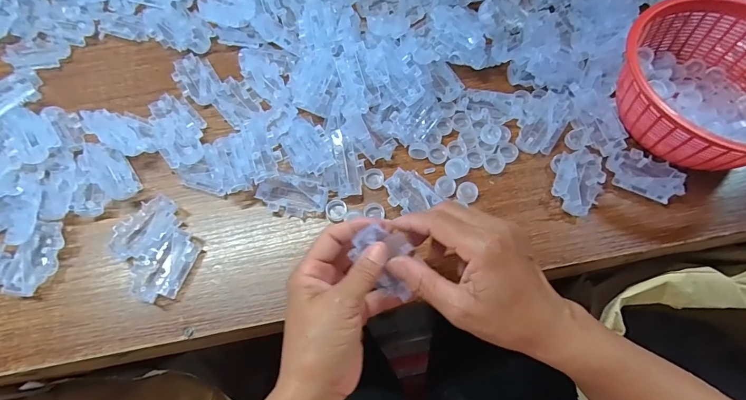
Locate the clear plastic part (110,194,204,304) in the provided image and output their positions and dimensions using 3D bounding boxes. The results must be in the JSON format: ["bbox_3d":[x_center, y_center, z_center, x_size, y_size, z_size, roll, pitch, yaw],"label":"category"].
[{"bbox_3d":[-0.203,0.045,0.358,0.064,0.014,0.091,-37,70,-14],"label":"clear plastic part"}]

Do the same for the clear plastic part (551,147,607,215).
[{"bbox_3d":[0.201,-0.018,0.373,0.047,0.018,0.069,10,66,6],"label":"clear plastic part"}]

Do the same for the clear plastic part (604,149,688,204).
[{"bbox_3d":[0.269,-0.025,0.378,0.069,0.013,0.043,26,69,13],"label":"clear plastic part"}]

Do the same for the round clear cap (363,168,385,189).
[{"bbox_3d":[0.001,-0.022,0.390,0.021,0.008,0.019,5,66,4],"label":"round clear cap"}]

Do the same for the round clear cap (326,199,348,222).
[{"bbox_3d":[-0.036,0.010,0.376,0.021,0.006,0.021,-1,66,2],"label":"round clear cap"}]

